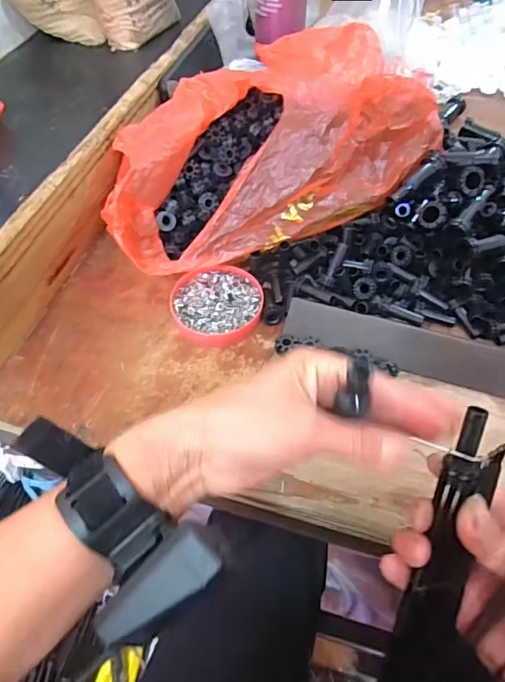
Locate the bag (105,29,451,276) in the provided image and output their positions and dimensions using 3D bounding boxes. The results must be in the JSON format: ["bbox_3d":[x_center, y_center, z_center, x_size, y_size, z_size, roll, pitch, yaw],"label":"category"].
[{"bbox_3d":[0.026,-0.196,0.468,0.333,0.131,0.192,-12,54,-8],"label":"bag"}]

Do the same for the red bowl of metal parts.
[{"bbox_3d":[-0.031,-0.033,0.447,0.078,0.018,0.078,0,53,0],"label":"red bowl of metal parts"}]

